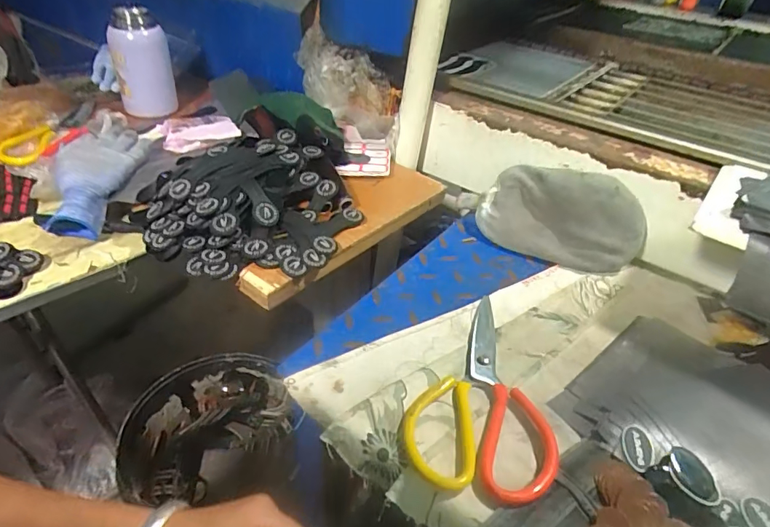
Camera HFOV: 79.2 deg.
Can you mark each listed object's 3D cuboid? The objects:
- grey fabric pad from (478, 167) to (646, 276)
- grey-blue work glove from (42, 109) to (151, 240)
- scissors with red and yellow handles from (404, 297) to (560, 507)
[{"bbox_3d":[0.220,-0.059,0.592,0.195,0.117,0.044,22,7,23],"label":"grey fabric pad"},{"bbox_3d":[-0.364,-0.134,0.607,0.104,0.062,0.273,-5,40,-10],"label":"grey-blue work glove"},{"bbox_3d":[0.090,0.107,0.424,0.116,0.024,0.209,11,40,9],"label":"scissors with red and yellow handles"}]

